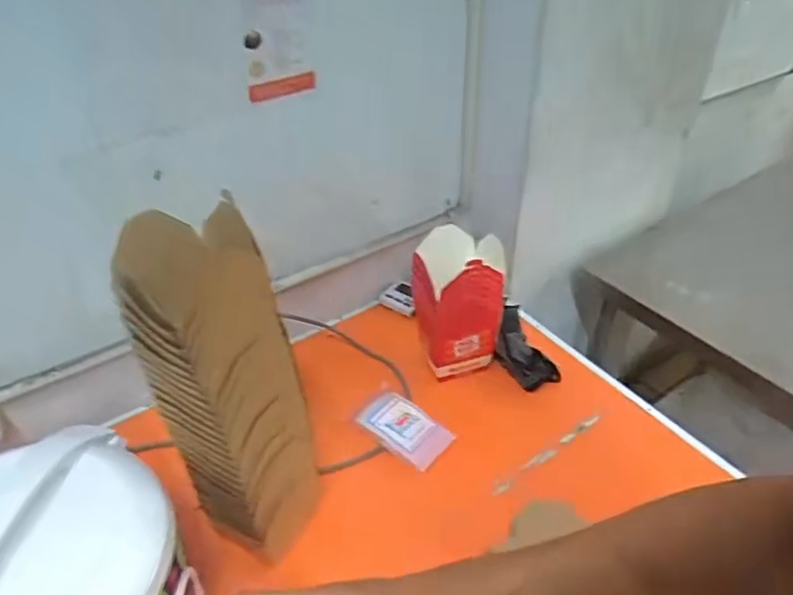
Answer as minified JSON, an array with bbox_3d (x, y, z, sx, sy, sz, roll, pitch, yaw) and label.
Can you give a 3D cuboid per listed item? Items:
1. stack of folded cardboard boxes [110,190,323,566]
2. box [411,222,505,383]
[{"bbox_3d":[-0.168,0.087,0.604,0.138,0.350,0.126,-29,46,-31],"label":"stack of folded cardboard boxes"},{"bbox_3d":[0.092,0.007,0.934,0.140,0.233,0.105,-8,43,-8],"label":"box"}]

